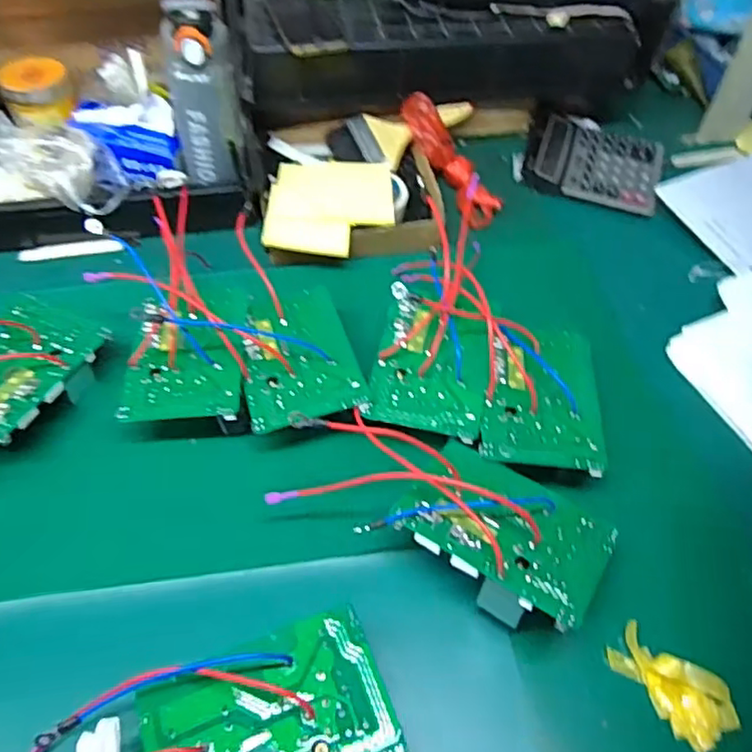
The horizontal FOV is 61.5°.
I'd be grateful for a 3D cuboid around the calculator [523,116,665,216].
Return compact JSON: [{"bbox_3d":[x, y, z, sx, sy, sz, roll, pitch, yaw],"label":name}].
[{"bbox_3d":[0.307,-0.299,0.890,0.181,0.030,0.145,18,54,11],"label":"calculator"}]

